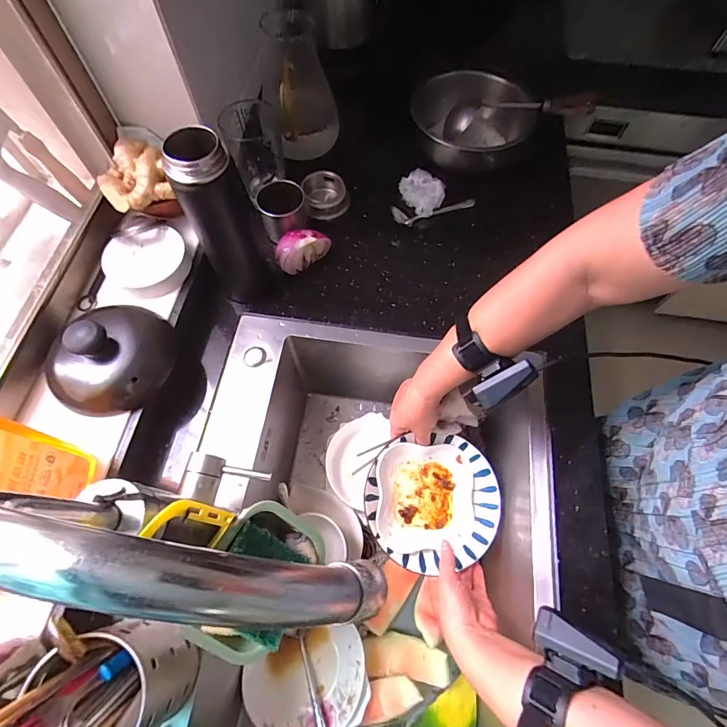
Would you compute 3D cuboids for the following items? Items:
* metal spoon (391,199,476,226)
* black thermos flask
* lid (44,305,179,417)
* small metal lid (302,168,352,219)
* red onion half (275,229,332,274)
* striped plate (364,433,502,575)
[{"bbox_3d":[0.121,-0.259,0.677,0.149,0.020,0.025,-12,67,-8],"label":"metal spoon"},{"bbox_3d":[-0.171,-0.171,0.506,0.074,0.246,0.063,-18,62,-8],"label":"black thermos flask"},{"bbox_3d":[-0.312,-0.018,0.485,0.124,0.087,0.146,30,66,17],"label":"lid"},{"bbox_3d":[-0.062,-0.285,0.672,0.074,0.039,0.071,-5,61,-1],"label":"small metal lid"},{"bbox_3d":[-0.096,-0.175,0.618,0.083,0.049,0.039,-38,67,-18],"label":"red onion half"},{"bbox_3d":[0.098,0.194,0.573,0.186,0.051,0.165,-5,66,-4],"label":"striped plate"}]

